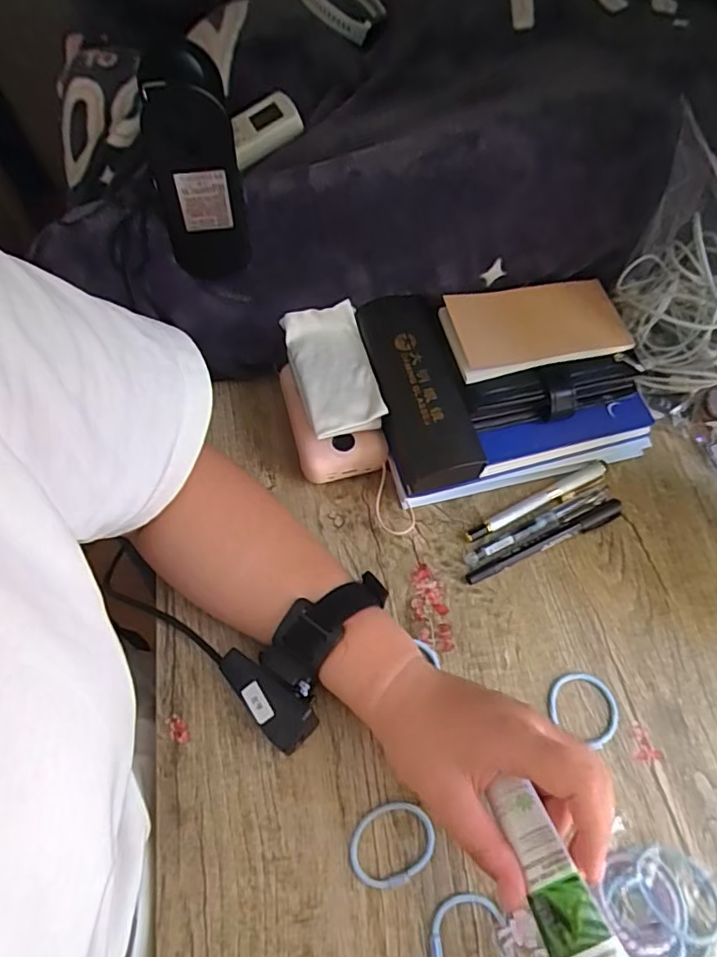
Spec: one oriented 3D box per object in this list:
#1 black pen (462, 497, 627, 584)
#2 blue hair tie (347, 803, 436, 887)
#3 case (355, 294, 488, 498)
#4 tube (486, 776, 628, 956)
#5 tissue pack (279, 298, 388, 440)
[{"bbox_3d":[0.146,0.050,0.442,0.139,0.008,0.014,-24,66,-12],"label":"black pen"},{"bbox_3d":[0.020,0.225,0.353,0.051,0.004,0.042,-31,67,-15],"label":"blue hair tie"},{"bbox_3d":[0.048,-0.065,0.442,0.062,0.041,0.161,-10,63,-6],"label":"case"},{"bbox_3d":[0.097,0.201,0.275,0.034,0.012,0.102,-16,52,-9],"label":"tube"},{"bbox_3d":[-0.020,-0.085,0.444,0.060,0.024,0.103,-11,64,-6],"label":"tissue pack"}]

